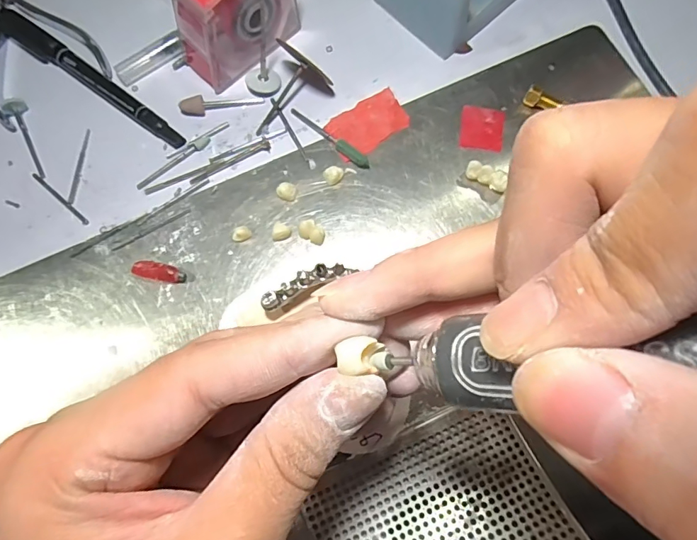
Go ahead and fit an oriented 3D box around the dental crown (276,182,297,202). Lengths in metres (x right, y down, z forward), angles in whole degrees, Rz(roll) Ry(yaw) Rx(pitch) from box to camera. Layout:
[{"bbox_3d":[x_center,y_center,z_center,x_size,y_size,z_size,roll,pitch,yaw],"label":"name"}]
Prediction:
[{"bbox_3d":[-0.032,-0.040,0.236,0.010,0.006,0.008,9,76,5],"label":"dental crown"}]

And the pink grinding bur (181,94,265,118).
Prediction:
[{"bbox_3d":[-0.070,-0.093,0.253,0.044,0.007,0.009,-12,75,-1],"label":"pink grinding bur"}]

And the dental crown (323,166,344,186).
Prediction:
[{"bbox_3d":[-0.008,-0.049,0.237,0.011,0.006,0.009,-42,80,-7],"label":"dental crown"}]

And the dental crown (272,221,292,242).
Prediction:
[{"bbox_3d":[-0.034,-0.020,0.231,0.009,0.008,0.008,-22,76,-4],"label":"dental crown"}]

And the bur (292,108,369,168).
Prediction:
[{"bbox_3d":[-0.010,-0.071,0.245,0.054,0.005,0.006,40,80,11],"label":"bur"}]

